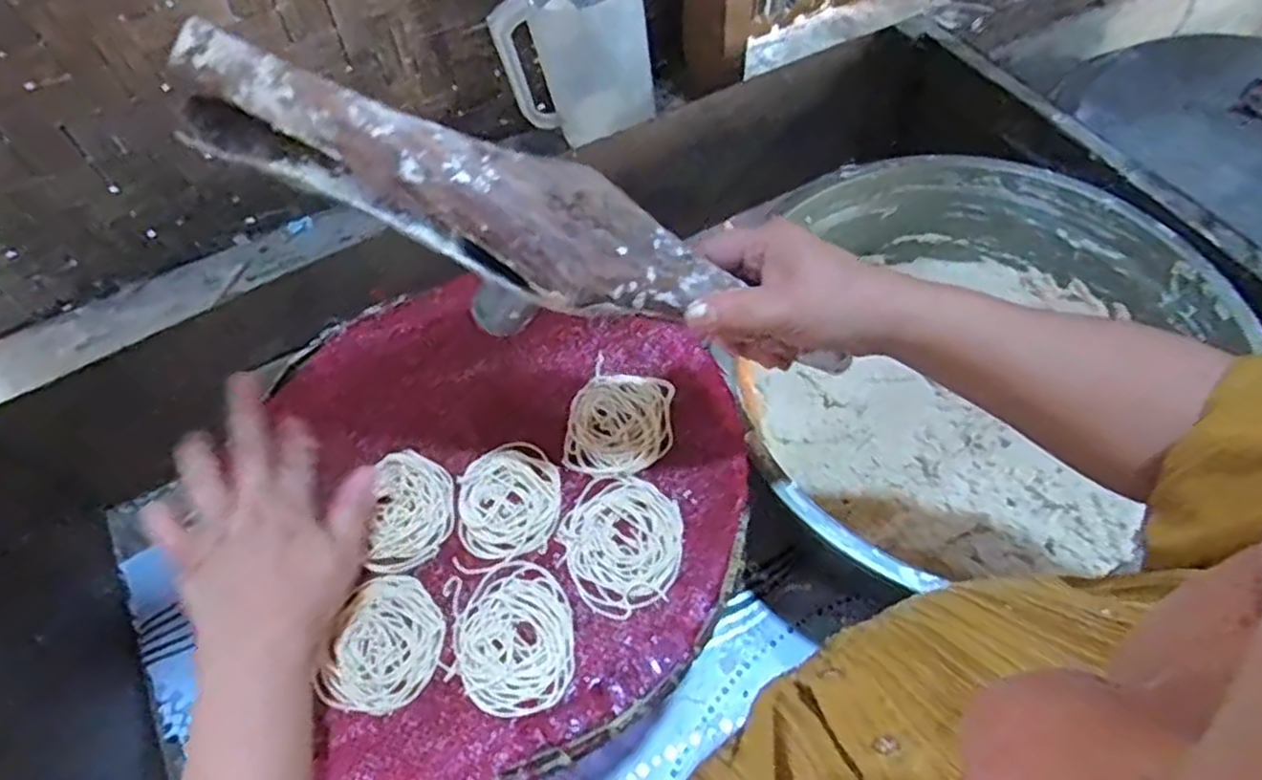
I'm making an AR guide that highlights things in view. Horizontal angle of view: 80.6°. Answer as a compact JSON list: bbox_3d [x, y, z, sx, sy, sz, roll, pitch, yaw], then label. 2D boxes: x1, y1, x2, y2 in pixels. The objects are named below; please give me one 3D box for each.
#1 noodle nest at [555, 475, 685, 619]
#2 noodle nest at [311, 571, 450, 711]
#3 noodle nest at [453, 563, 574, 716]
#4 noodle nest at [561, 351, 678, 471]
[{"bbox_3d":[-0.004,0.093,0.464,0.072,0.006,0.085,-18,60,-11],"label":"noodle nest"},{"bbox_3d":[-0.142,0.148,0.432,0.063,0.004,0.076,16,60,9],"label":"noodle nest"},{"bbox_3d":[-0.068,0.144,0.436,0.068,0.004,0.083,-2,59,-1],"label":"noodle nest"},{"bbox_3d":[-0.008,0.021,0.503,0.072,0.011,0.076,12,59,7],"label":"noodle nest"}]

